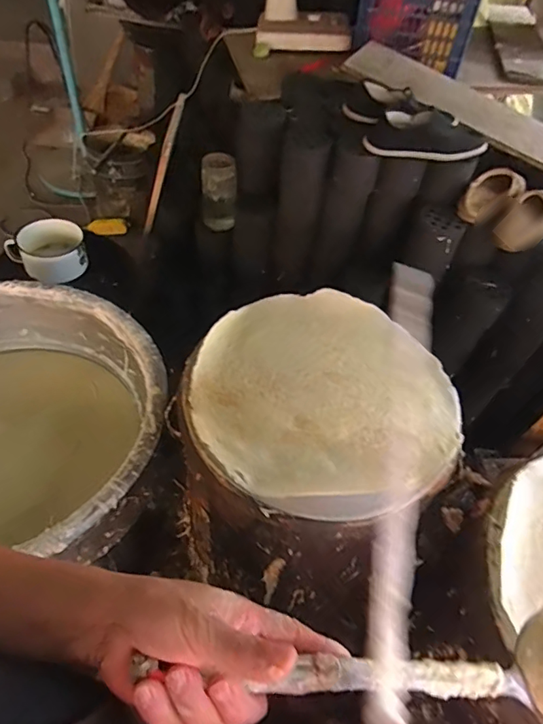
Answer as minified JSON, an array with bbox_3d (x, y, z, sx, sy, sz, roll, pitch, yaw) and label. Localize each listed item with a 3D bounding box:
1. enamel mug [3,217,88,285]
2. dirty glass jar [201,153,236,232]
[{"bbox_3d":[-0.520,-0.255,1.148,0.169,0.097,0.122,-20,53,-23],"label":"enamel mug"},{"bbox_3d":[-0.129,-0.409,1.192,0.085,0.165,0.067,-2,48,-8],"label":"dirty glass jar"}]

